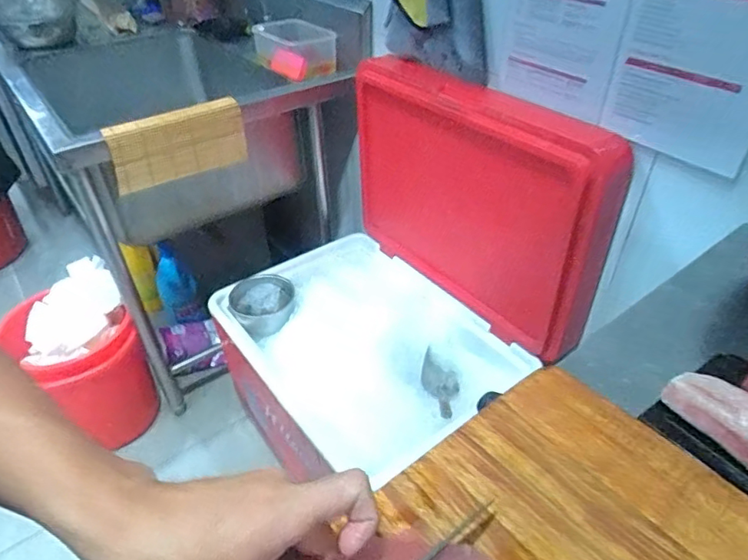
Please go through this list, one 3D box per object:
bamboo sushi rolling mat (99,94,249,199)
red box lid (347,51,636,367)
[{"bbox_3d":[-0.380,-0.267,1.031,0.260,0.125,0.024,-25,31,-24],"label":"bamboo sushi rolling mat"},{"bbox_3d":[0.176,-0.164,1.090,0.078,0.457,0.648,-26,45,-29],"label":"red box lid"}]

